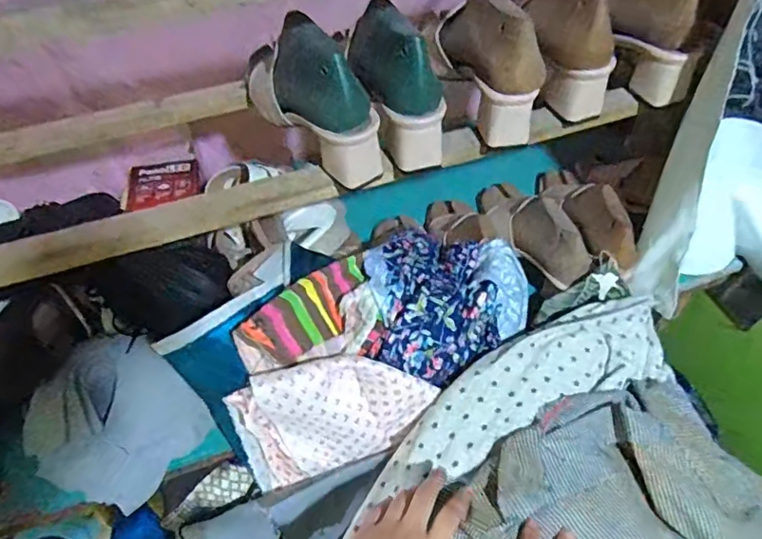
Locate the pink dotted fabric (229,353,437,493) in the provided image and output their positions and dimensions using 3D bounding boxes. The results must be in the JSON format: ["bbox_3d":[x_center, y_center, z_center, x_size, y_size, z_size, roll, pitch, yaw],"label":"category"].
[{"bbox_3d":[-0.046,0.161,0.576,0.211,0.162,0.043,-12,28,-10],"label":"pink dotted fabric"}]

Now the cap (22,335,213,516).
[{"bbox_3d":[-0.306,0.173,0.619,0.176,0.062,0.165,0,56,0],"label":"cap"}]

